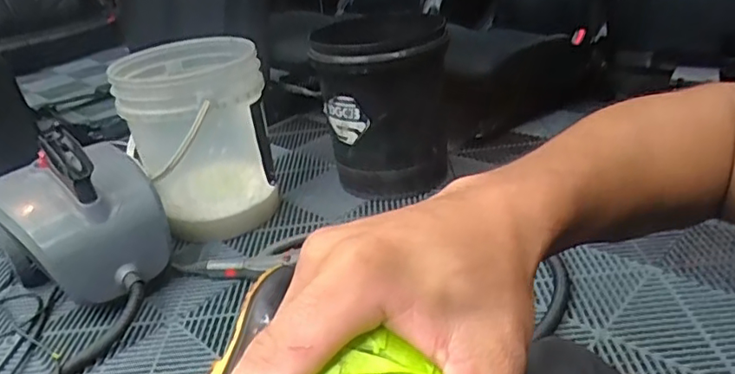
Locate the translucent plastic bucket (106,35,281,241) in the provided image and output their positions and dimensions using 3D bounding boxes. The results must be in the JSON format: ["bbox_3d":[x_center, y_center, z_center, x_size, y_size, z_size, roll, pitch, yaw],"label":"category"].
[{"bbox_3d":[-0.345,-0.097,1.240,0.264,0.357,0.288,-5,29,3],"label":"translucent plastic bucket"}]

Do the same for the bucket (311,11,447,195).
[{"bbox_3d":[0.041,-0.176,1.305,0.258,0.361,0.273,-5,29,3],"label":"bucket"}]

